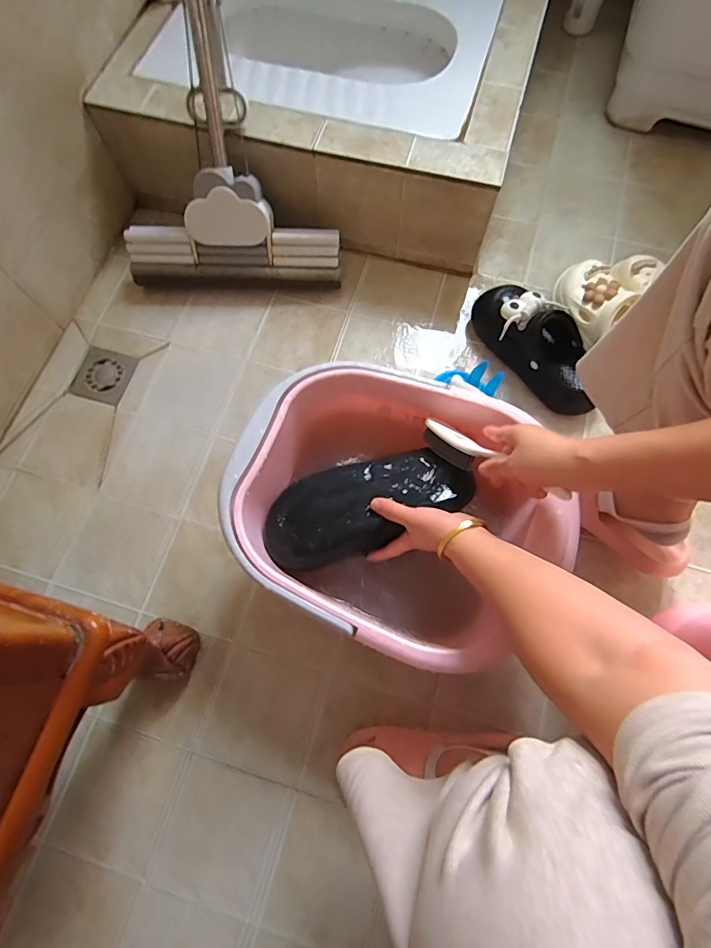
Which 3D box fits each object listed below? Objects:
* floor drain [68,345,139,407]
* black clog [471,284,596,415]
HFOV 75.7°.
[{"bbox_3d":[-0.449,-0.176,0.814,0.099,0.006,0.099,16,73,6],"label":"floor drain"},{"bbox_3d":[0.298,-0.212,0.754,0.106,0.102,0.258,-40,76,-11],"label":"black clog"}]

